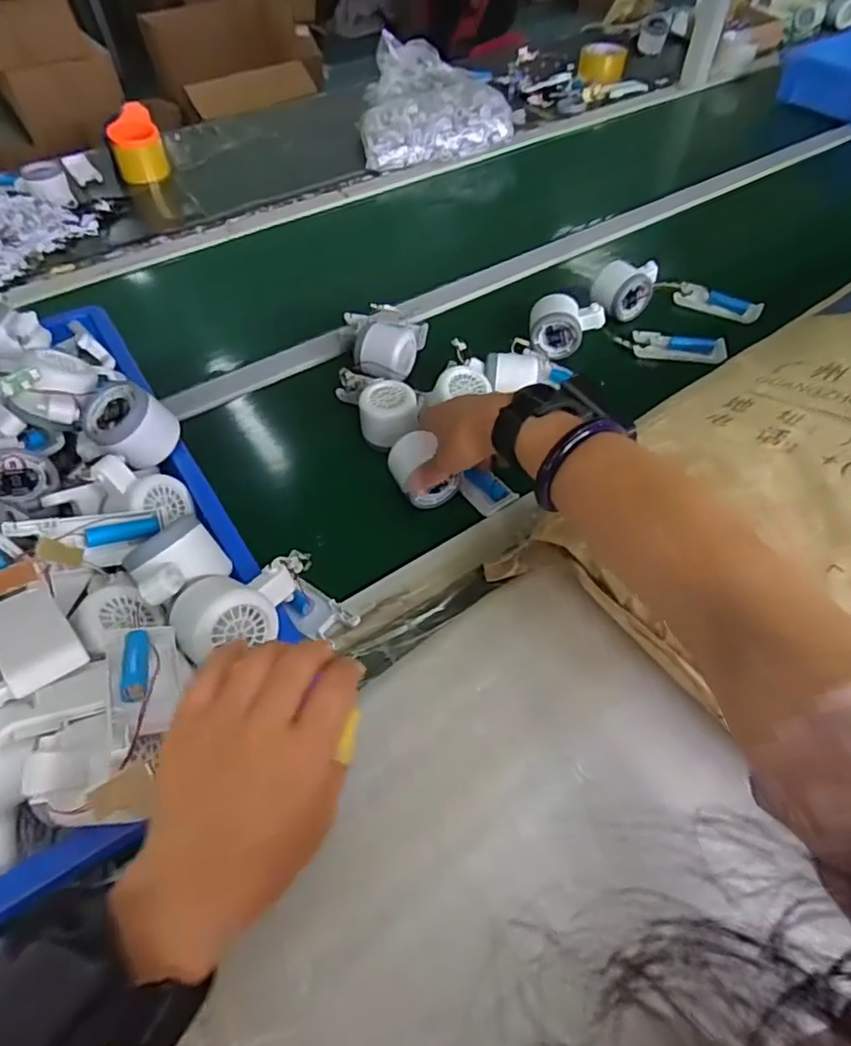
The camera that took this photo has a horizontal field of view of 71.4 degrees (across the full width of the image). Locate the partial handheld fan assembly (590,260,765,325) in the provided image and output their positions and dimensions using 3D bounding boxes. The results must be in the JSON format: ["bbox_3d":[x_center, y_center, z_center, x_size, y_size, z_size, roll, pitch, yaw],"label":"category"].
[{"bbox_3d":[0.316,-0.293,0.732,0.210,0.051,0.081,8,54,8],"label":"partial handheld fan assembly"}]

